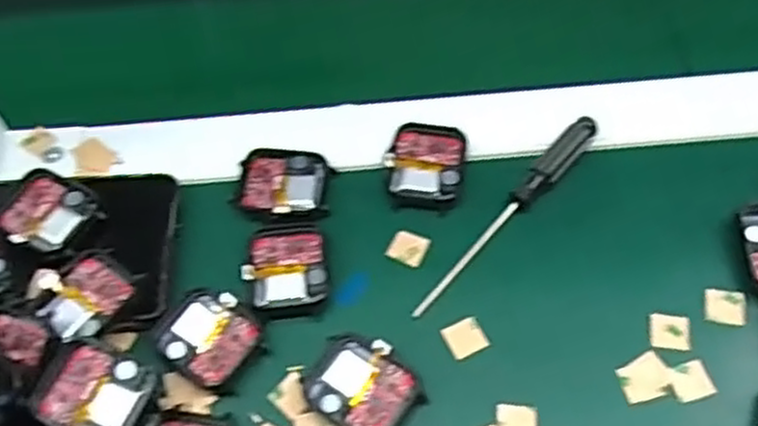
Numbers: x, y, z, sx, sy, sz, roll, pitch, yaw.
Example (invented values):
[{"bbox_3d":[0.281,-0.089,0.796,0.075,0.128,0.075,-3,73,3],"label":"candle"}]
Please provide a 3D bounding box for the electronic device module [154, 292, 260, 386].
[{"bbox_3d":[-0.074,0.053,0.335,0.039,0.007,0.035,33,65,21],"label":"electronic device module"}]

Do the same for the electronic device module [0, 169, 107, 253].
[{"bbox_3d":[-0.154,0.000,0.355,0.045,0.007,0.036,21,58,12],"label":"electronic device module"}]

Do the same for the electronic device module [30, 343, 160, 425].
[{"bbox_3d":[-0.113,0.073,0.305,0.044,0.010,0.036,17,60,13],"label":"electronic device module"}]

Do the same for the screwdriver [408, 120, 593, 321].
[{"bbox_3d":[0.062,0.000,0.359,0.014,0.013,0.130,35,66,22],"label":"screwdriver"}]

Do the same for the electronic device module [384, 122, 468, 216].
[{"bbox_3d":[0.023,-0.023,0.377,0.038,0.009,0.046,5,58,7],"label":"electronic device module"}]

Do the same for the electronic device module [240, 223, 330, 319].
[{"bbox_3d":[-0.042,0.025,0.349,0.036,0.006,0.046,-10,58,-3],"label":"electronic device module"}]

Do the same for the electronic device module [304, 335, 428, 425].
[{"bbox_3d":[-0.007,0.073,0.320,0.046,0.010,0.037,30,64,20],"label":"electronic device module"}]

